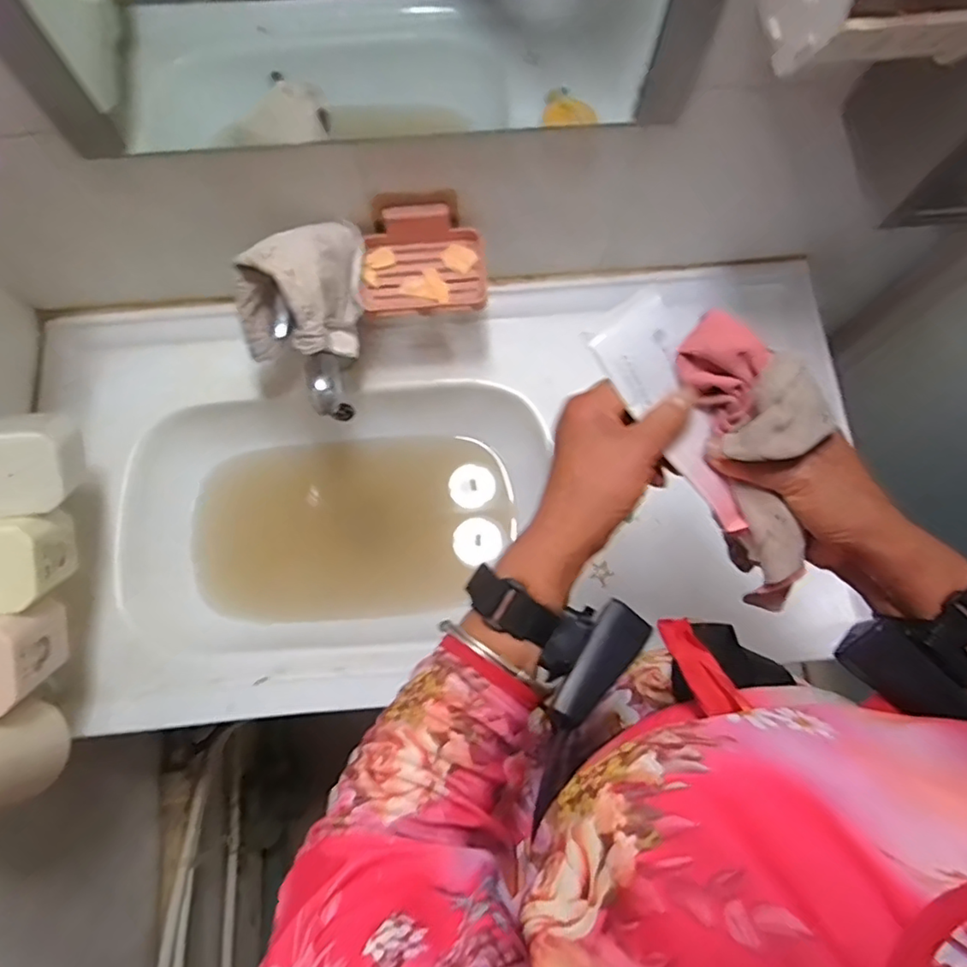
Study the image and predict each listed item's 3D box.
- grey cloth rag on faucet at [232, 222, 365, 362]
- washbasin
[{"bbox_3d":[-0.171,-0.191,0.572,0.098,0.109,0.146,11,74,2],"label":"grey cloth rag on faucet"},{"bbox_3d":[-0.033,-0.004,0.691,0.862,0.144,0.462,-4,74,-3],"label":"washbasin"}]

